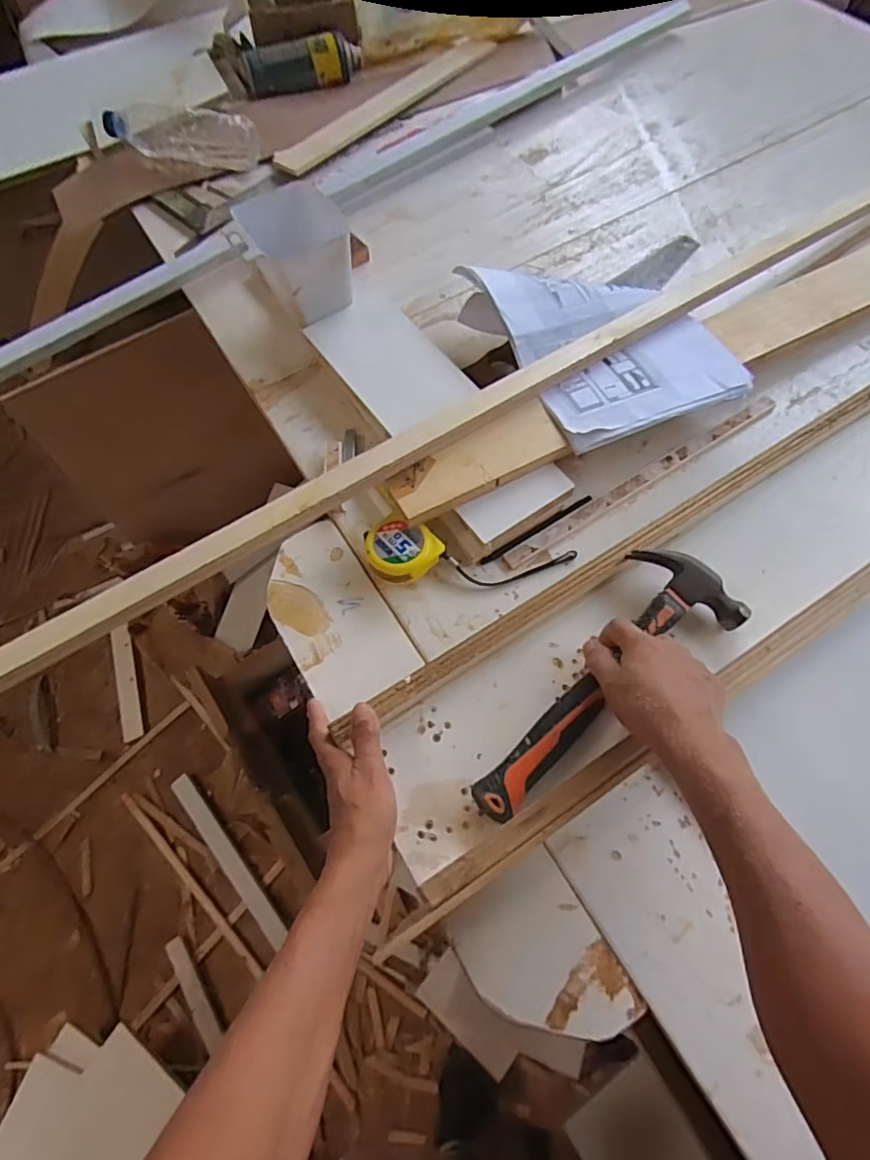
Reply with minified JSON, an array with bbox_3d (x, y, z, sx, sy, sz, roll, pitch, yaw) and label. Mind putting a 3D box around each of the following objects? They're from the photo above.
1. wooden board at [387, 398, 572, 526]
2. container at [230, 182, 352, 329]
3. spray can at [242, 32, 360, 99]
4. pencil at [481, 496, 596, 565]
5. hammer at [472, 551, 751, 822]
[{"bbox_3d":[0.041,-0.115,0.553,0.174,0.017,0.060,-25,66,-9],"label":"wooden board"},{"bbox_3d":[-0.157,-0.375,0.656,0.105,0.088,0.134,-23,66,-8],"label":"container"},{"bbox_3d":[-0.206,-0.820,0.907,0.187,0.052,0.055,-14,65,-4],"label":"spray can"},{"bbox_3d":[0.104,-0.051,0.576,0.134,0.007,0.007,-31,67,-11],"label":"pencil"},{"bbox_3d":[0.137,0.081,0.470,0.279,0.022,0.097,-42,70,-14],"label":"hammer"}]

